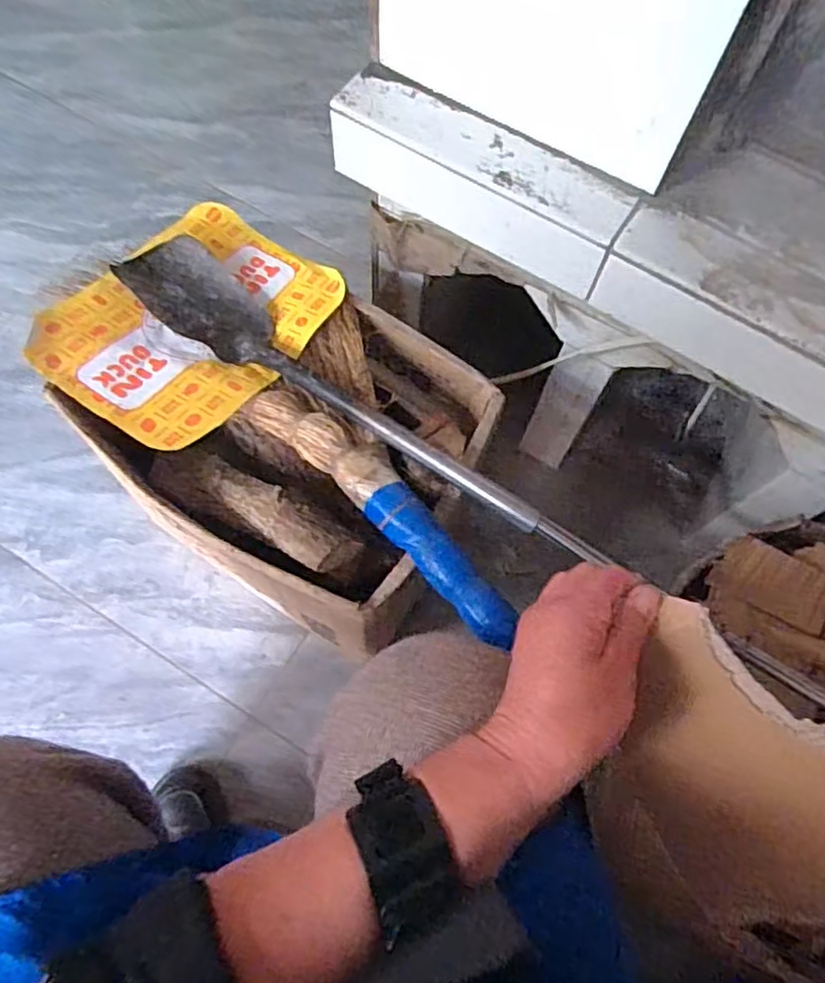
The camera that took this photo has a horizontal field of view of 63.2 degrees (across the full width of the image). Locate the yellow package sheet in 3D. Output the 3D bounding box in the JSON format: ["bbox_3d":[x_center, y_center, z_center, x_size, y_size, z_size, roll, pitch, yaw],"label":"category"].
[{"bbox_3d":[-0.186,-0.150,0.570,0.172,0.057,0.236,31,70,9],"label":"yellow package sheet"}]

